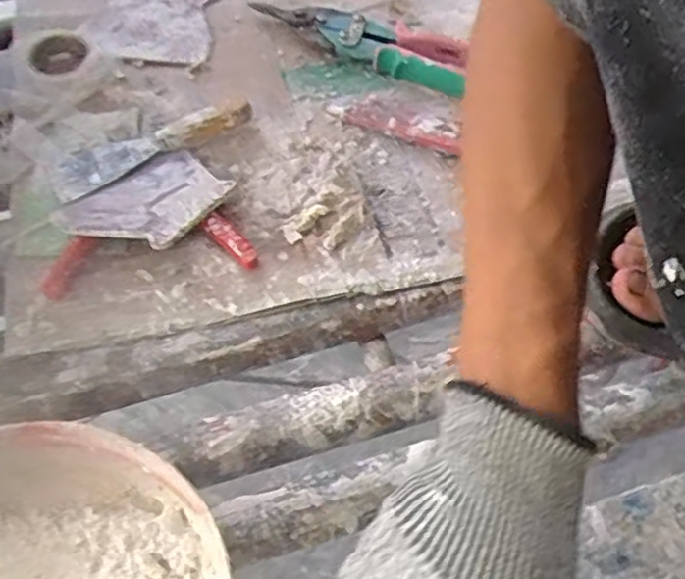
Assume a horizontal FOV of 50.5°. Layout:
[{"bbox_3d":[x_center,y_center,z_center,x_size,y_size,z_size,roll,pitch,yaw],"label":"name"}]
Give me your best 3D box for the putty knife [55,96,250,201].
[{"bbox_3d":[-0.154,-0.117,0.576,0.160,0.024,0.053,-32,63,-20],"label":"putty knife"}]

